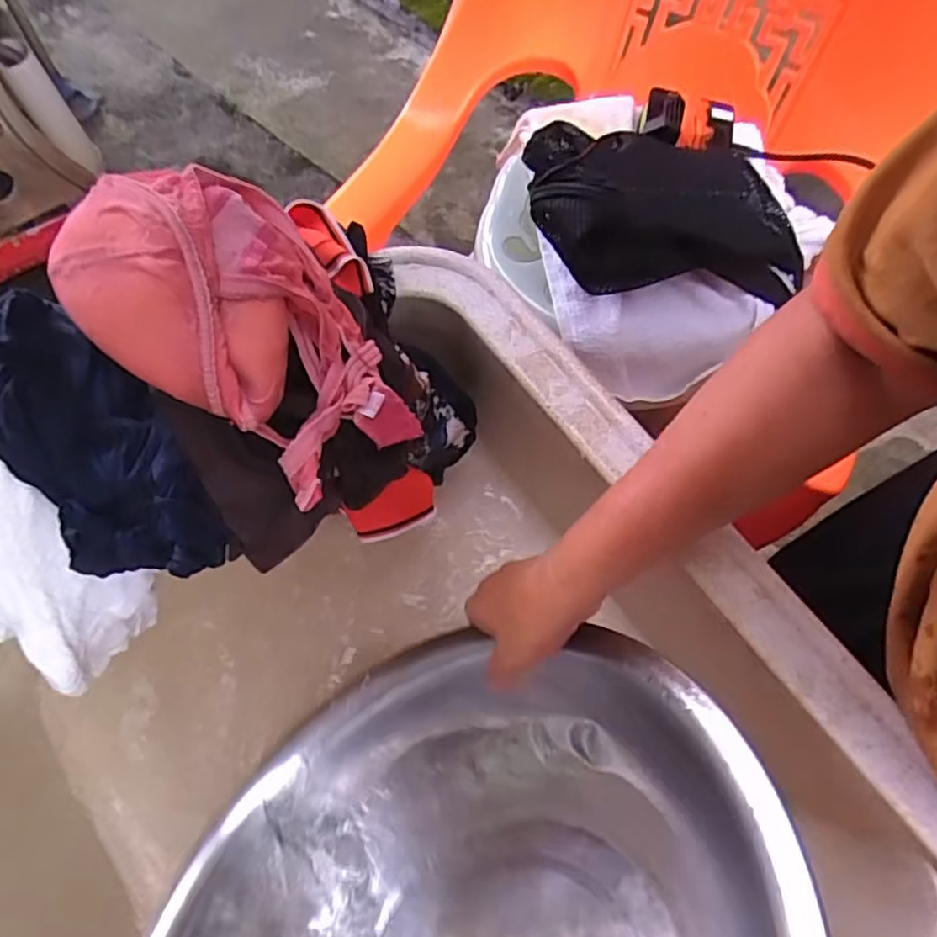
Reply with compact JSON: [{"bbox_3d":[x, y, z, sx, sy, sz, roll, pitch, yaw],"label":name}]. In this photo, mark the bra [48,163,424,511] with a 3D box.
[{"bbox_3d":[-0.125,-0.083,0.370,0.178,0.098,0.123,41,74,13],"label":"bra"}]

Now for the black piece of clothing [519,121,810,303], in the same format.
[{"bbox_3d":[0.155,-0.201,0.499,0.217,0.085,0.122,1,69,0],"label":"black piece of clothing"}]

